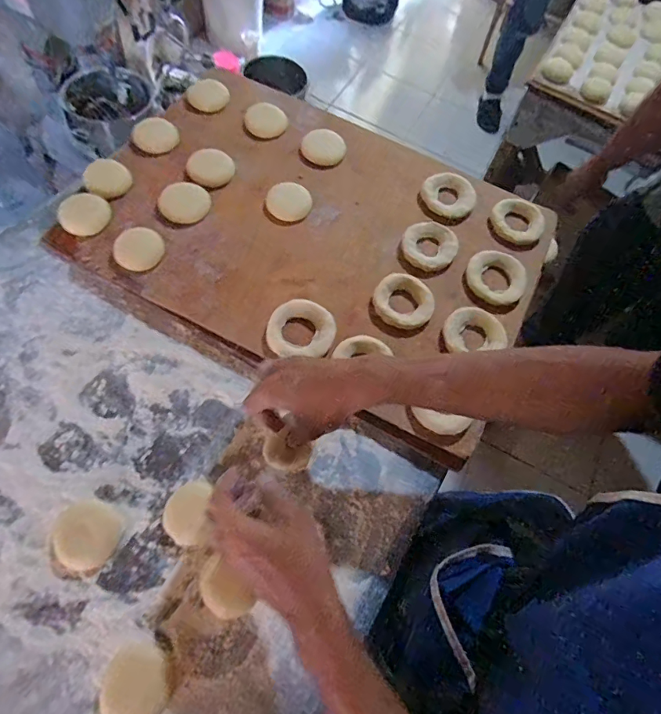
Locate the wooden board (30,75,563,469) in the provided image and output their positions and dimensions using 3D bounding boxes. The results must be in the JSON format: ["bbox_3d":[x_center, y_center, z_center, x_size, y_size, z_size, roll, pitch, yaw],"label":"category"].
[{"bbox_3d":[-0.020,-0.174,0.599,0.571,0.034,0.415,26,64,4],"label":"wooden board"}]

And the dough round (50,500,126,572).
[{"bbox_3d":[-0.233,0.170,0.430,0.053,0.021,0.058,3,64,-7],"label":"dough round"}]

